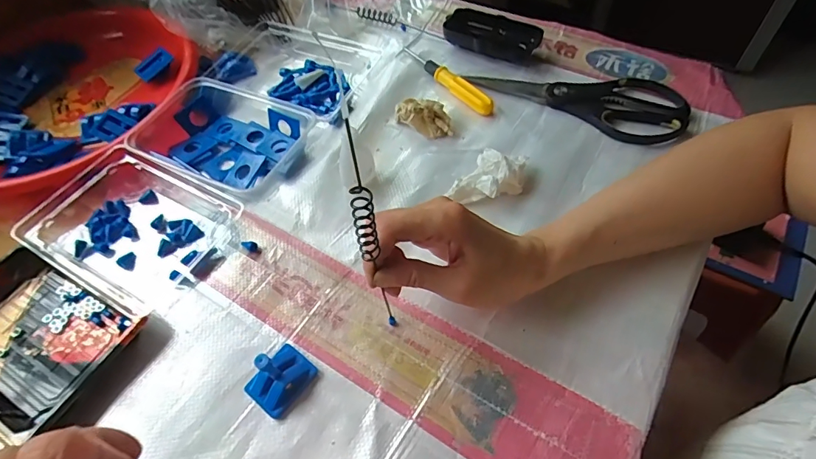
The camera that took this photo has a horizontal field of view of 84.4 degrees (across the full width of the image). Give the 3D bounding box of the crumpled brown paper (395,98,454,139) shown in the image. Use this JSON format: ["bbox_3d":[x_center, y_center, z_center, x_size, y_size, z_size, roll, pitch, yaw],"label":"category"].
[{"bbox_3d":[0.015,-0.113,0.451,0.063,0.026,0.029,31,64,24],"label":"crumpled brown paper"}]

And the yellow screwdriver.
[{"bbox_3d":[0.040,-0.167,0.489,0.015,0.019,0.140,-33,59,-17],"label":"yellow screwdriver"}]

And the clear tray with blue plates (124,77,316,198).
[{"bbox_3d":[-0.184,-0.090,0.450,0.161,0.034,0.110,19,59,18],"label":"clear tray with blue plates"}]

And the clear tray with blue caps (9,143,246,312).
[{"bbox_3d":[-0.249,-0.007,0.401,0.177,0.031,0.118,21,60,19],"label":"clear tray with blue caps"}]

